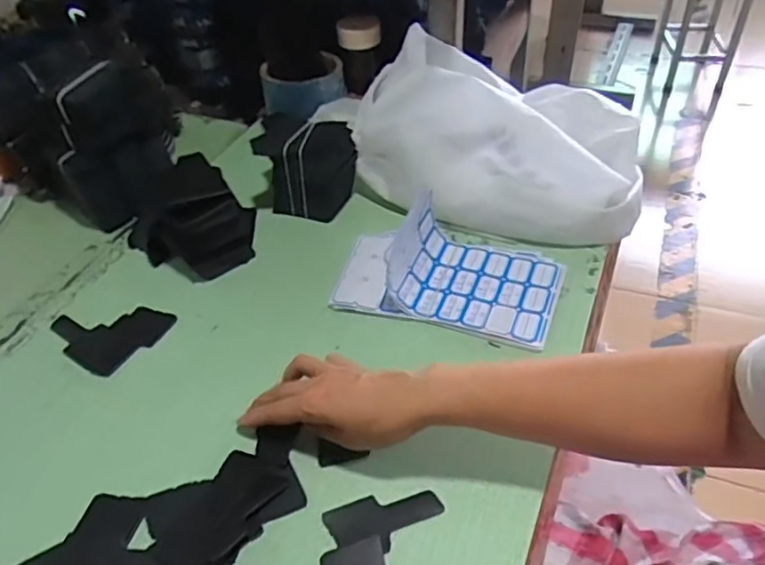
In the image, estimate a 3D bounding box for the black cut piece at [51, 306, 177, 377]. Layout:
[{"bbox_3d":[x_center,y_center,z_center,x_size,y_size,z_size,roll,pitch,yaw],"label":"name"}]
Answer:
[{"bbox_3d":[-0.273,0.048,0.615,0.111,0.004,0.086,15,47,18],"label":"black cut piece"}]

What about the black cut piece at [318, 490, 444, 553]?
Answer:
[{"bbox_3d":[0.002,0.175,0.469,0.084,0.004,0.040,-17,46,-14],"label":"black cut piece"}]

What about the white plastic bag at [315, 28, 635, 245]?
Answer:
[{"bbox_3d":[0.111,-0.186,0.744,0.381,0.135,0.211,12,46,15],"label":"white plastic bag"}]

